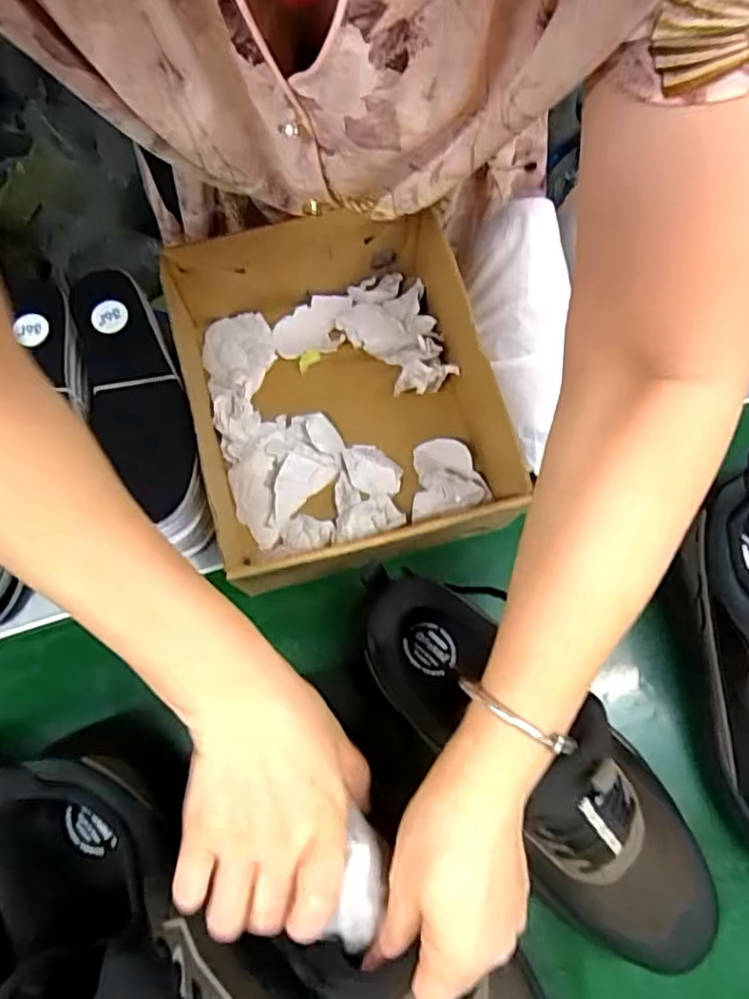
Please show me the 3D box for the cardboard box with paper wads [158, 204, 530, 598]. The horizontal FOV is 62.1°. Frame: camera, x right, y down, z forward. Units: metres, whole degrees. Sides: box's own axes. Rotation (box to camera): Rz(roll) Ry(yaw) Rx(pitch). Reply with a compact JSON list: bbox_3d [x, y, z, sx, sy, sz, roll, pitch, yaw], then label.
[{"bbox_3d":[-0.026,-0.076,0.498,0.218,0.107,0.270,-14,72,-5],"label":"cardboard box with paper wads"}]

